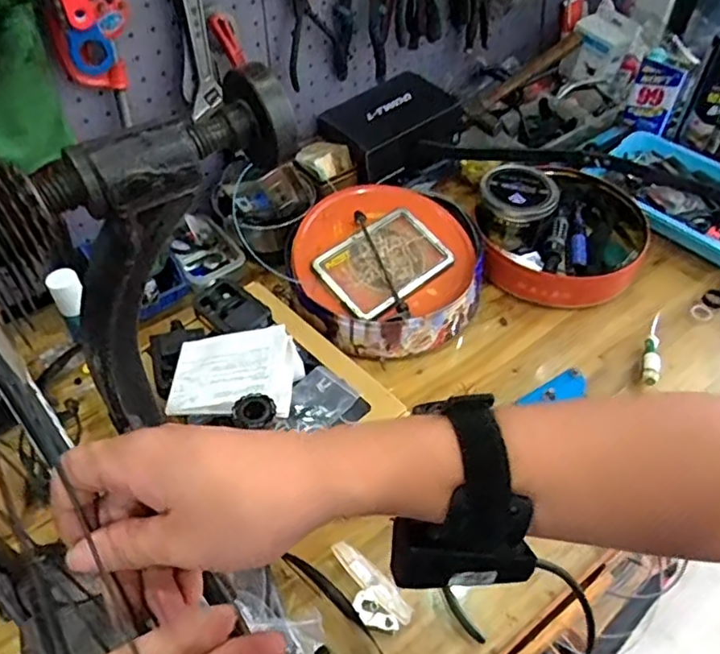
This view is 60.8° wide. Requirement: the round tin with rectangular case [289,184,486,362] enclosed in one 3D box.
[{"bbox_3d":[0.051,-0.090,0.900,0.296,0.068,0.261,-13,69,-16],"label":"round tin with rectangular case"}]

